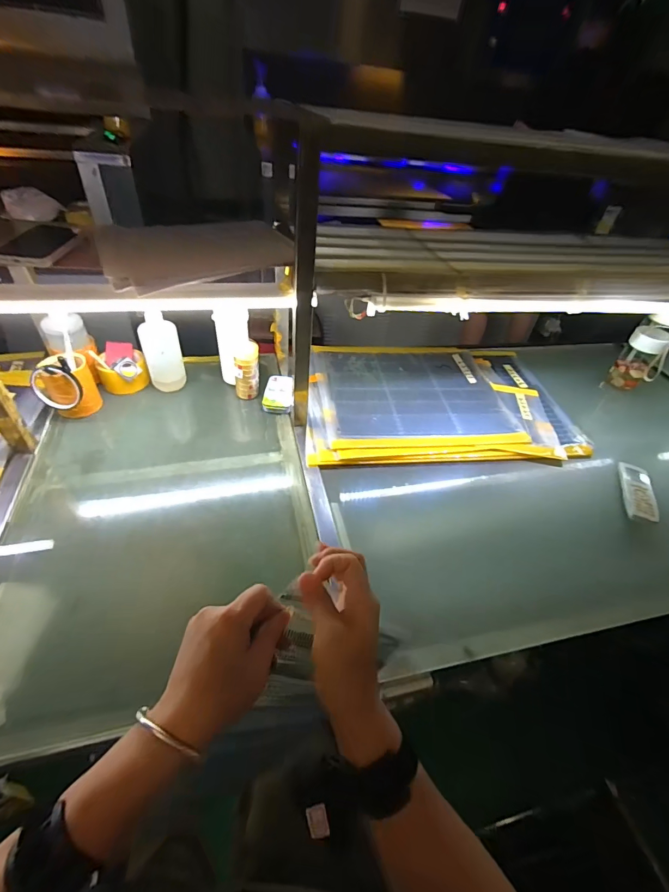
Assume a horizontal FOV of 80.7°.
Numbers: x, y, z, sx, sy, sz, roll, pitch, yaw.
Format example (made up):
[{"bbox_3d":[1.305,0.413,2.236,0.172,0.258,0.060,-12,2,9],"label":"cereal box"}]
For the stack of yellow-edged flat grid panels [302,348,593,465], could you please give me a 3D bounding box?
[{"bbox_3d":[0.256,-0.130,0.998,0.657,0.037,0.483,0,44,-8],"label":"stack of yellow-edged flat grid panels"}]

